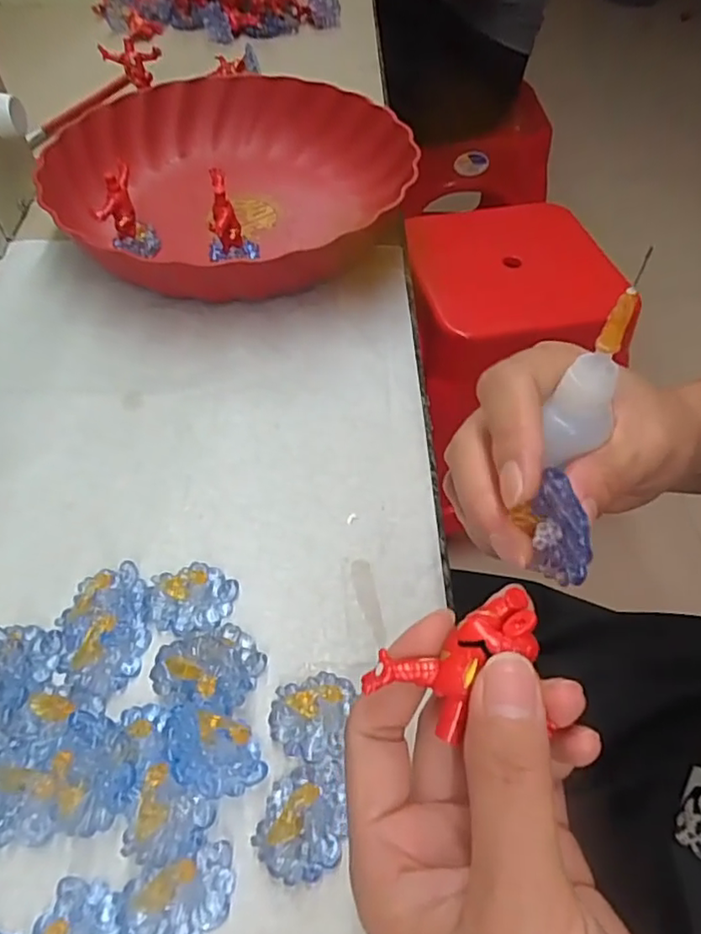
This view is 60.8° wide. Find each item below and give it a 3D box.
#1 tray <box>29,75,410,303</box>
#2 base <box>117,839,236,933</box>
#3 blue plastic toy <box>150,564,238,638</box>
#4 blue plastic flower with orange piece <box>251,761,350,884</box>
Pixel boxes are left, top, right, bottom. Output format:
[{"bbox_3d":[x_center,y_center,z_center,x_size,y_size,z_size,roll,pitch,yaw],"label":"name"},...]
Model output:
[{"bbox_3d":[-0.080,-0.195,0.416,0.221,0.054,0.228,28,57,18],"label":"tray"},{"bbox_3d":[-0.055,0.139,0.190,0.035,0.014,0.025,-17,55,-14],"label":"base"},{"bbox_3d":[-0.068,0.055,0.256,0.036,0.007,0.031,-13,55,-11],"label":"blue plastic toy"},{"bbox_3d":[-0.016,0.121,0.208,0.028,0.007,0.038,13,54,8],"label":"blue plastic flower with orange piece"}]

